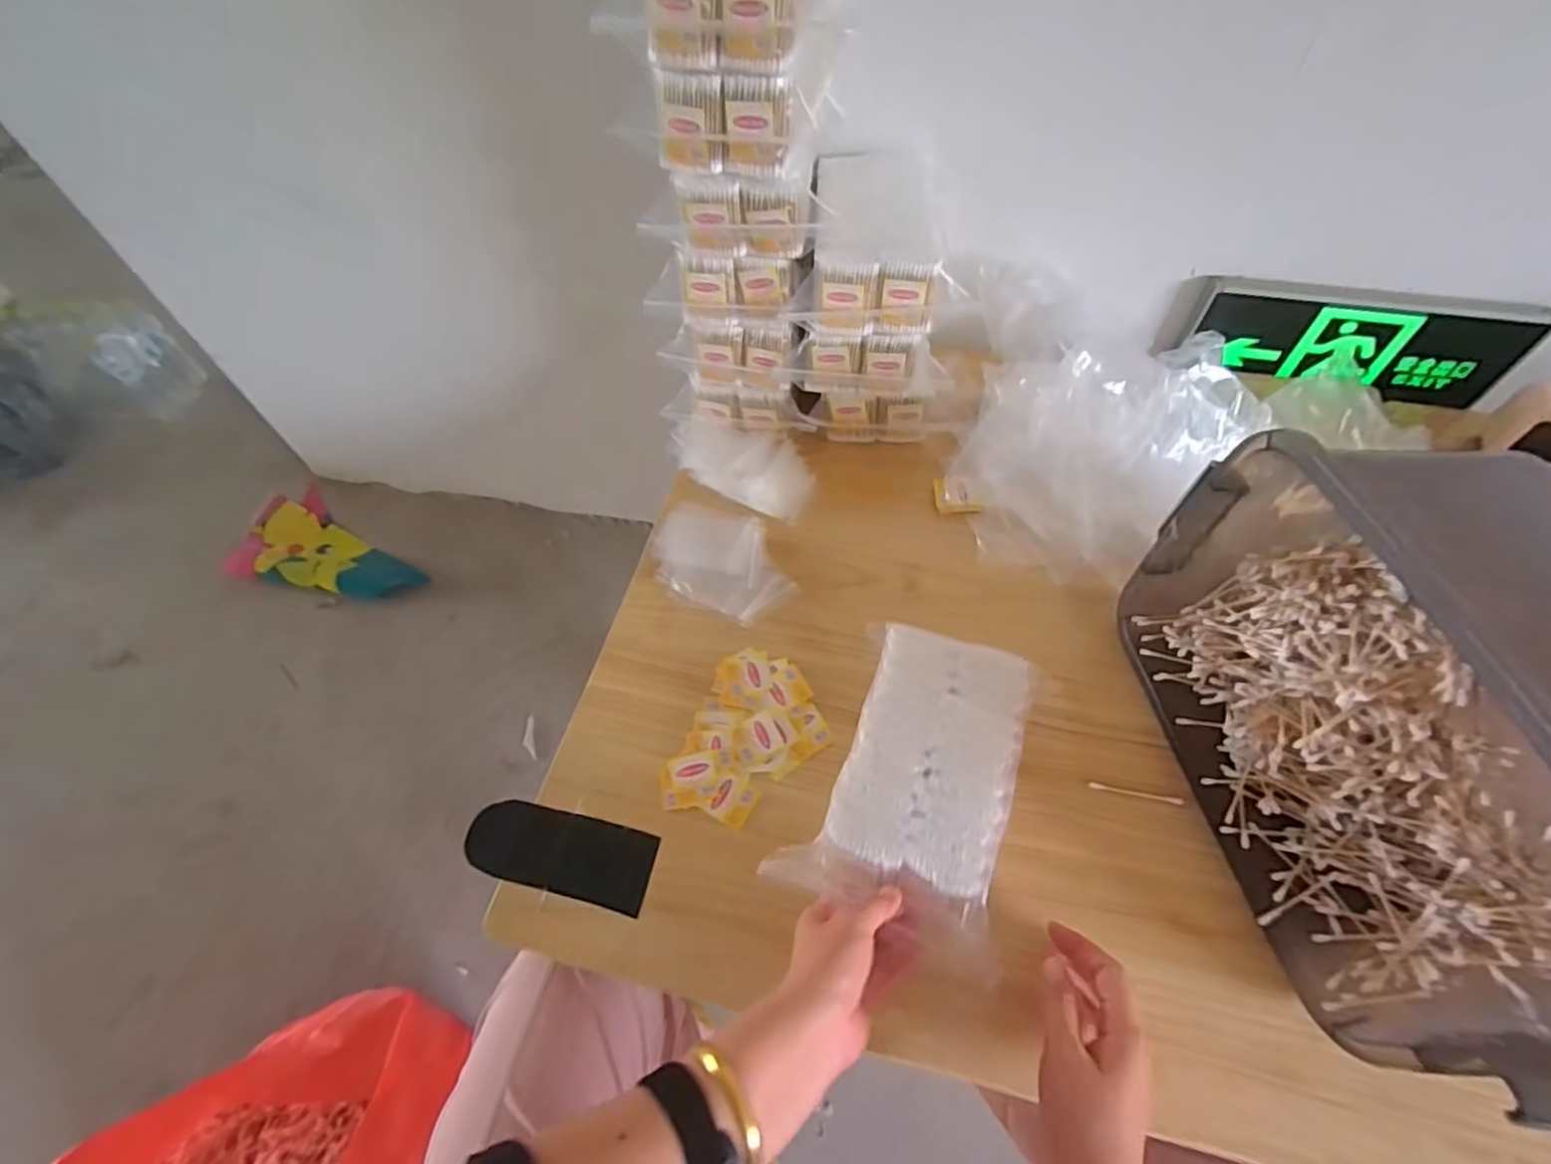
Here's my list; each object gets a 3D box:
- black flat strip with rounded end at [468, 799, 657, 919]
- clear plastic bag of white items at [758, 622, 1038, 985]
[{"bbox_3d":[-0.182,0.227,0.567,0.162,0.010,0.062,10,59,11],"label":"black flat strip with rounded end"},{"bbox_3d":[0.116,0.147,0.517,0.152,0.032,0.225,20,62,17],"label":"clear plastic bag of white items"}]

